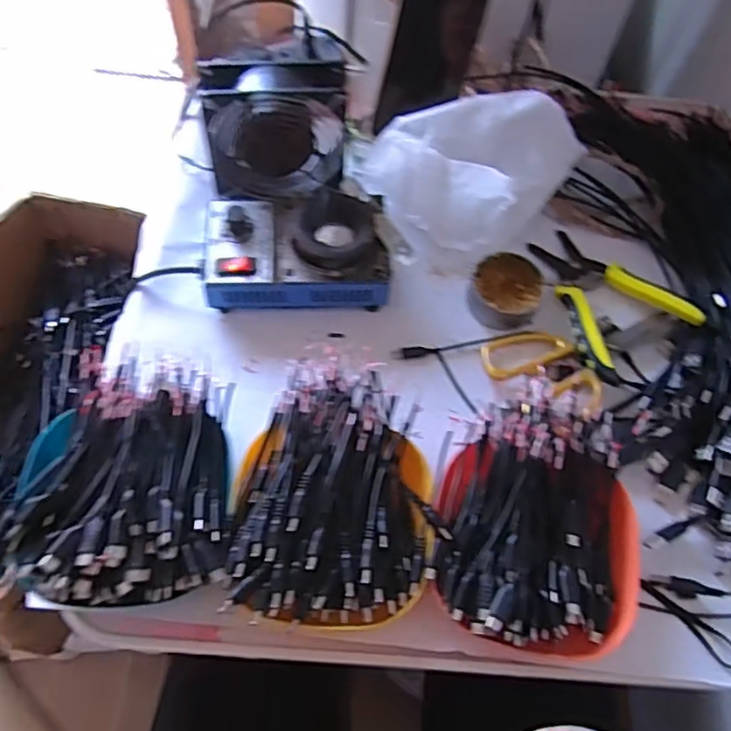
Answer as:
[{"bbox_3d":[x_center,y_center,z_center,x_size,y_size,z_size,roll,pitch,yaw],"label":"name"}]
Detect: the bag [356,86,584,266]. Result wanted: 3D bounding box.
[{"bbox_3d":[0.094,-0.176,0.576,0.167,0.087,0.130,-14,64,-11],"label":"bag"}]

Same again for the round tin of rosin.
[{"bbox_3d":[0.121,-0.065,0.561,0.060,0.023,0.068,21,63,7],"label":"round tin of rosin"}]

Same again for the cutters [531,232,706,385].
[{"bbox_3d":[0.196,-0.062,0.558,0.109,0.015,0.144,-32,69,-19],"label":"cutters"}]

